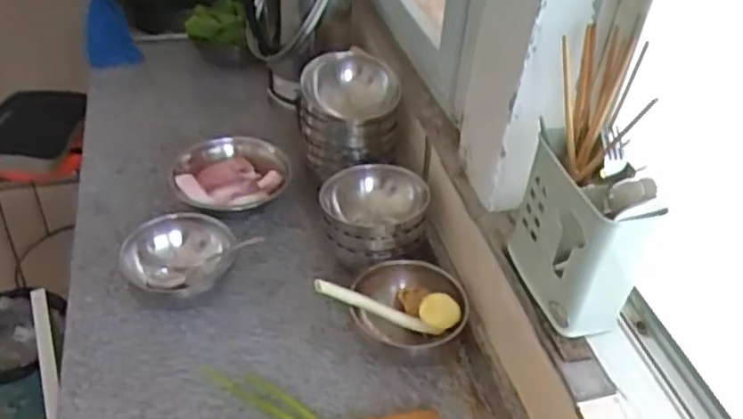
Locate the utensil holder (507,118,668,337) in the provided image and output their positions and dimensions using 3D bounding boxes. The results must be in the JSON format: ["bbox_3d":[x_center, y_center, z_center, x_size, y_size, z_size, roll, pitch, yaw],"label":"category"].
[{"bbox_3d":[0.204,0.026,0.705,0.068,0.157,0.139,-10,43,-14],"label":"utensil holder"}]

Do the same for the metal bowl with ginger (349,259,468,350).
[{"bbox_3d":[0.047,0.125,0.881,0.135,0.069,0.144,2,41,-1],"label":"metal bowl with ginger"}]

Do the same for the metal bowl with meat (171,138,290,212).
[{"bbox_3d":[-0.220,-0.057,1.092,0.172,0.059,0.182,3,39,-2],"label":"metal bowl with meat"}]

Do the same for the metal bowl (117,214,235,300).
[{"bbox_3d":[-0.250,0.072,0.926,0.136,0.077,0.136,2,41,-1],"label":"metal bowl"}]

